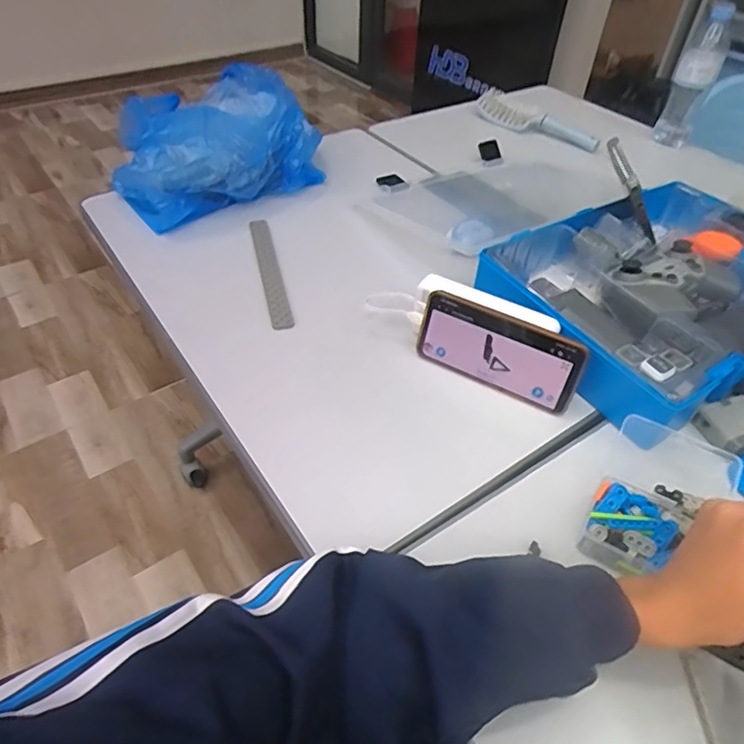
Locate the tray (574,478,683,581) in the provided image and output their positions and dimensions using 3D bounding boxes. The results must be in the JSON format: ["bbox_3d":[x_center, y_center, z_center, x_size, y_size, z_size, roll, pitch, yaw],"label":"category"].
[{"bbox_3d":[0.207,0.123,0.437,0.067,0.032,0.067,27,50,22],"label":"tray"}]

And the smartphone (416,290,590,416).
[{"bbox_3d":[0.123,-0.019,0.546,0.161,0.079,0.011,25,32,22],"label":"smartphone"}]

